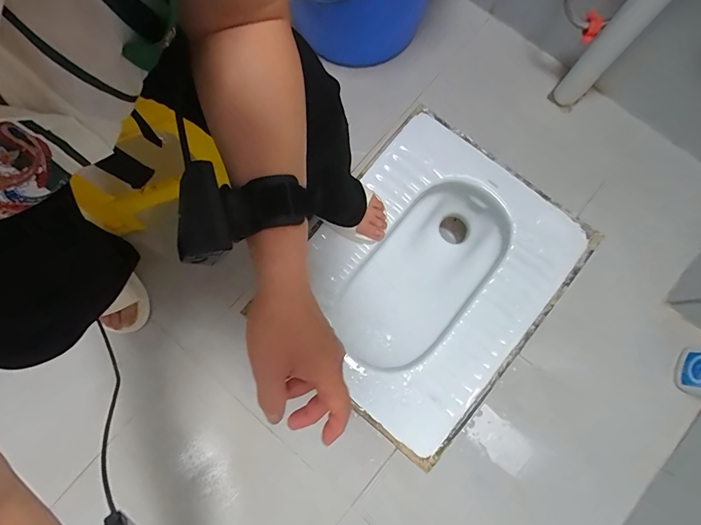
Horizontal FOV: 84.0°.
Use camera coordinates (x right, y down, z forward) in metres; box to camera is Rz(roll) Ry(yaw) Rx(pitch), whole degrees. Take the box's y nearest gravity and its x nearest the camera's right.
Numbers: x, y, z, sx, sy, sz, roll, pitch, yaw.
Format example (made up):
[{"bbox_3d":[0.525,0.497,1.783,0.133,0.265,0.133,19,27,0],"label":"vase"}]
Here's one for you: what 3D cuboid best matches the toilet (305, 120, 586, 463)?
[{"bbox_3d":[0.143,0.033,0.802,0.418,0.147,0.527,39,81,7],"label":"toilet"}]

